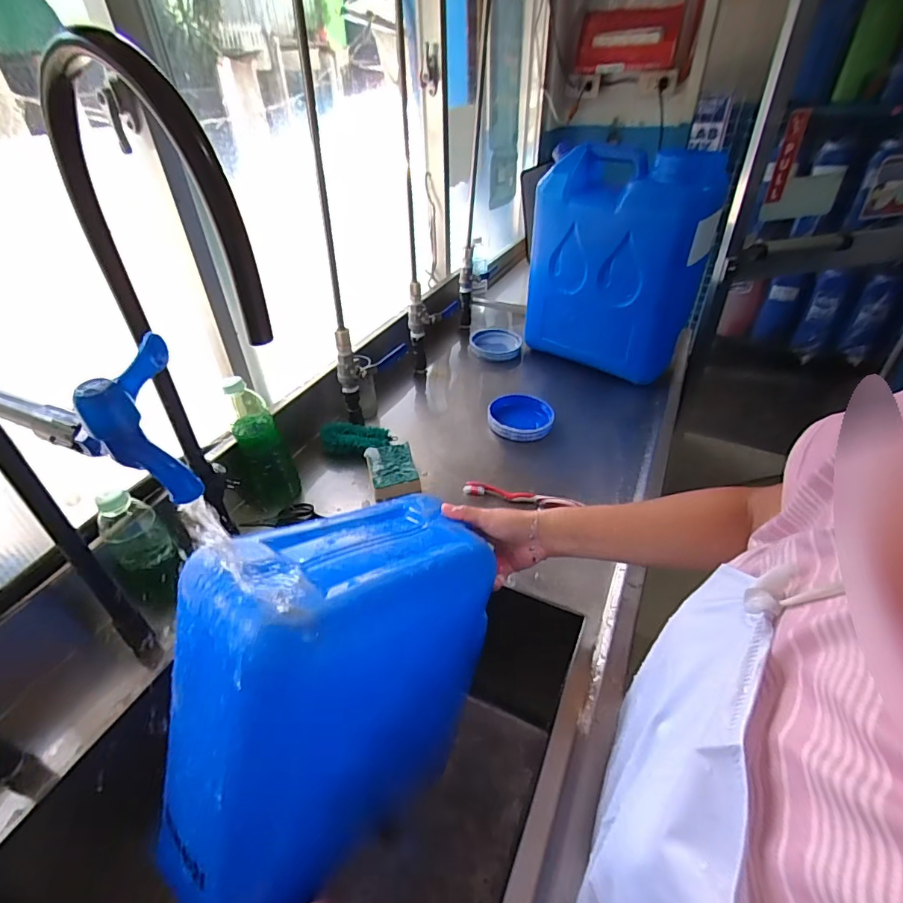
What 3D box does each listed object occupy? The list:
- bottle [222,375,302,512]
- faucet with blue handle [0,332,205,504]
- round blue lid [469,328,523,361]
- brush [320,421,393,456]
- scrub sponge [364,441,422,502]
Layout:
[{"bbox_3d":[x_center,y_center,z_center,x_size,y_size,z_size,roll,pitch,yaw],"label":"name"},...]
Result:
[{"bbox_3d":[-0.296,-0.014,0.739,0.077,0.213,0.067,-20,42,-22],"label":"bottle"},{"bbox_3d":[-0.270,-0.026,0.324,0.217,0.082,0.060,5,39,9],"label":"faucet with blue handle"},{"bbox_3d":[0.110,-0.256,1.166,0.124,0.029,0.110,-15,54,-19],"label":"round blue lid"},{"bbox_3d":[-0.175,-0.024,0.853,0.130,0.031,0.052,5,39,9],"label":"brush"},{"bbox_3d":[-0.098,0.033,0.802,0.074,0.032,0.107,-12,39,-13],"label":"scrub sponge"}]

